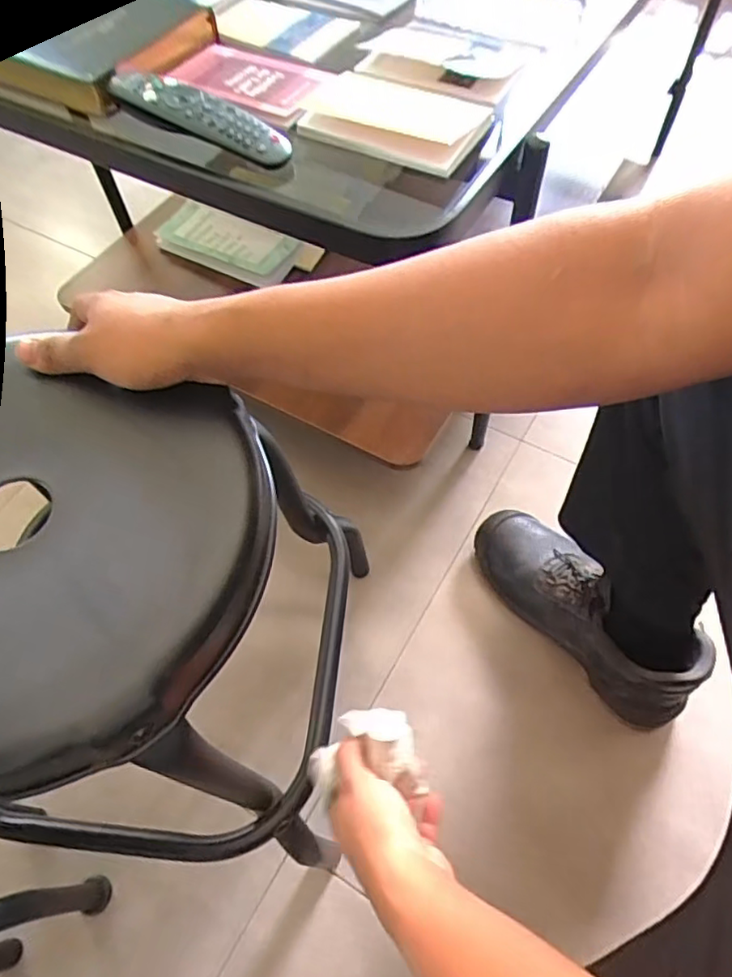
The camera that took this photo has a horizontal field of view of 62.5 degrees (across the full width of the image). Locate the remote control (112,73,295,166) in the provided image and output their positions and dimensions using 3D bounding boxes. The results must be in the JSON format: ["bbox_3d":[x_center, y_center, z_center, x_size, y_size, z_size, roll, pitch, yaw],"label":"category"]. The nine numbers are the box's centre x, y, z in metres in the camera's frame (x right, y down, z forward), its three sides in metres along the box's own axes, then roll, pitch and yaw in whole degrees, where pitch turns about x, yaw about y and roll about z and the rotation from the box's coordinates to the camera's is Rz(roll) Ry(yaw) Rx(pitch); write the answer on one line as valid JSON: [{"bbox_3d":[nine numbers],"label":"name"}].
[{"bbox_3d":[-0.140,-0.308,0.506,0.168,0.039,0.034,27,63,17],"label":"remote control"}]

